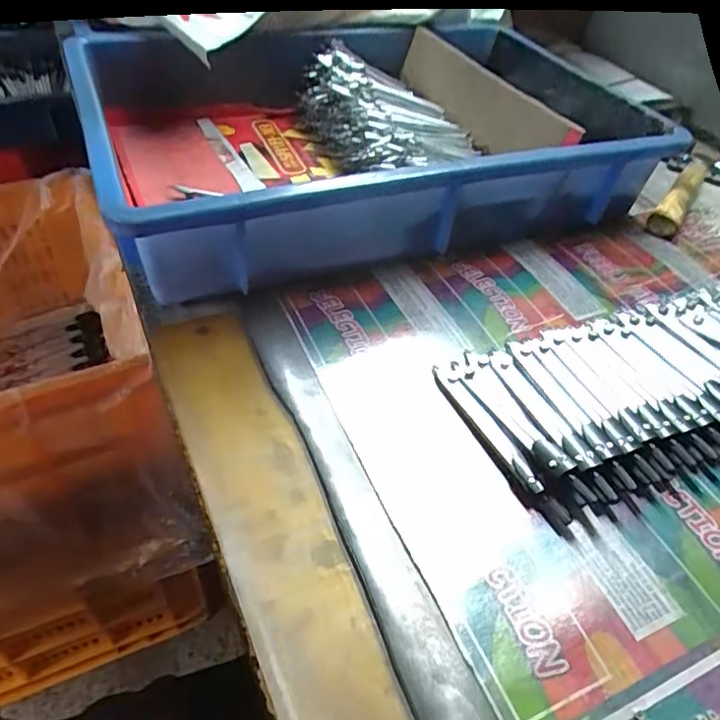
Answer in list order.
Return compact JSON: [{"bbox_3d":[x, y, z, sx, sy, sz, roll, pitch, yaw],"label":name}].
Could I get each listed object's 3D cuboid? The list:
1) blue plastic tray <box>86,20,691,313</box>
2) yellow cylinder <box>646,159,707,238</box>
[{"bbox_3d":[0.009,-0.190,0.468,0.407,0.086,0.276,-16,51,-20],"label":"blue plastic tray"},{"bbox_3d":[0.287,-0.147,0.501,0.022,0.018,0.132,30,51,22],"label":"yellow cylinder"}]

